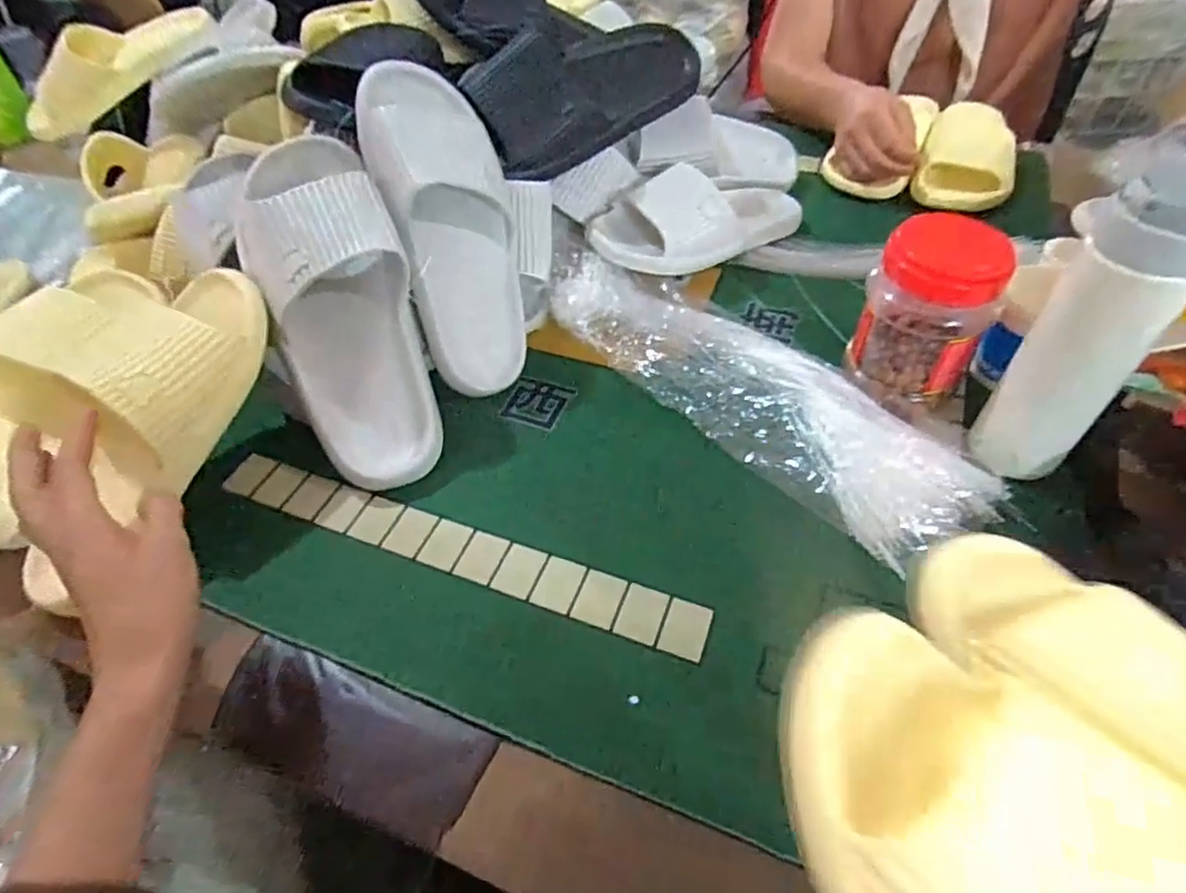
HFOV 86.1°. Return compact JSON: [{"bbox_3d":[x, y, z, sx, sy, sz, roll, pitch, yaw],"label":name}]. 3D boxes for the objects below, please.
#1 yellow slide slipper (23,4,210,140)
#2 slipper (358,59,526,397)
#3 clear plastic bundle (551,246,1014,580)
[{"bbox_3d":[-0.586,-0.473,0.772,0.252,0.075,0.095,-32,53,-3],"label":"yellow slide slipper"},{"bbox_3d":[-0.116,-0.182,0.534,0.107,0.274,0.073,-15,12,-8],"label":"slipper"},{"bbox_3d":[0.131,-0.071,0.535,0.138,0.027,0.411,-35,55,-23],"label":"clear plastic bundle"}]

